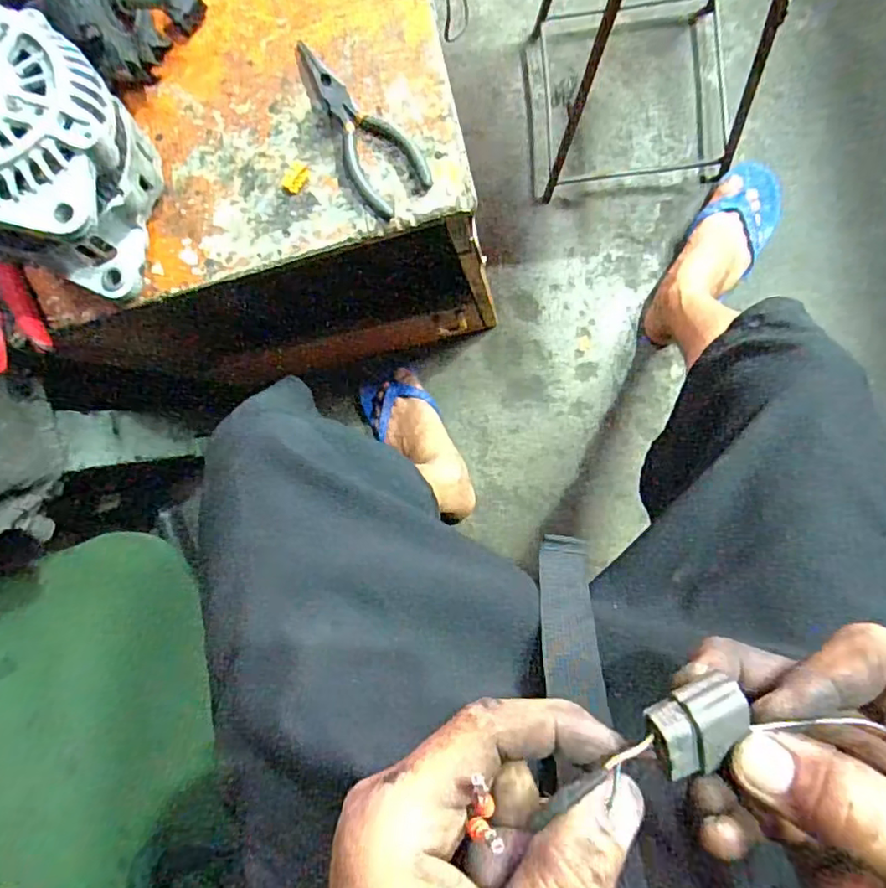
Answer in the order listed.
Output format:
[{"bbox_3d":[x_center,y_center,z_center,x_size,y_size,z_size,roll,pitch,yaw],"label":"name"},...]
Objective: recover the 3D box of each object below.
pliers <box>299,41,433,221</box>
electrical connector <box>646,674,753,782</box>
[{"bbox_3d":[-0.070,-0.241,0.447,0.049,0.012,0.148,-37,86,7],"label":"pliers"},{"bbox_3d":[0.078,0.088,0.179,0.029,0.009,0.026,-19,89,8],"label":"electrical connector"}]

